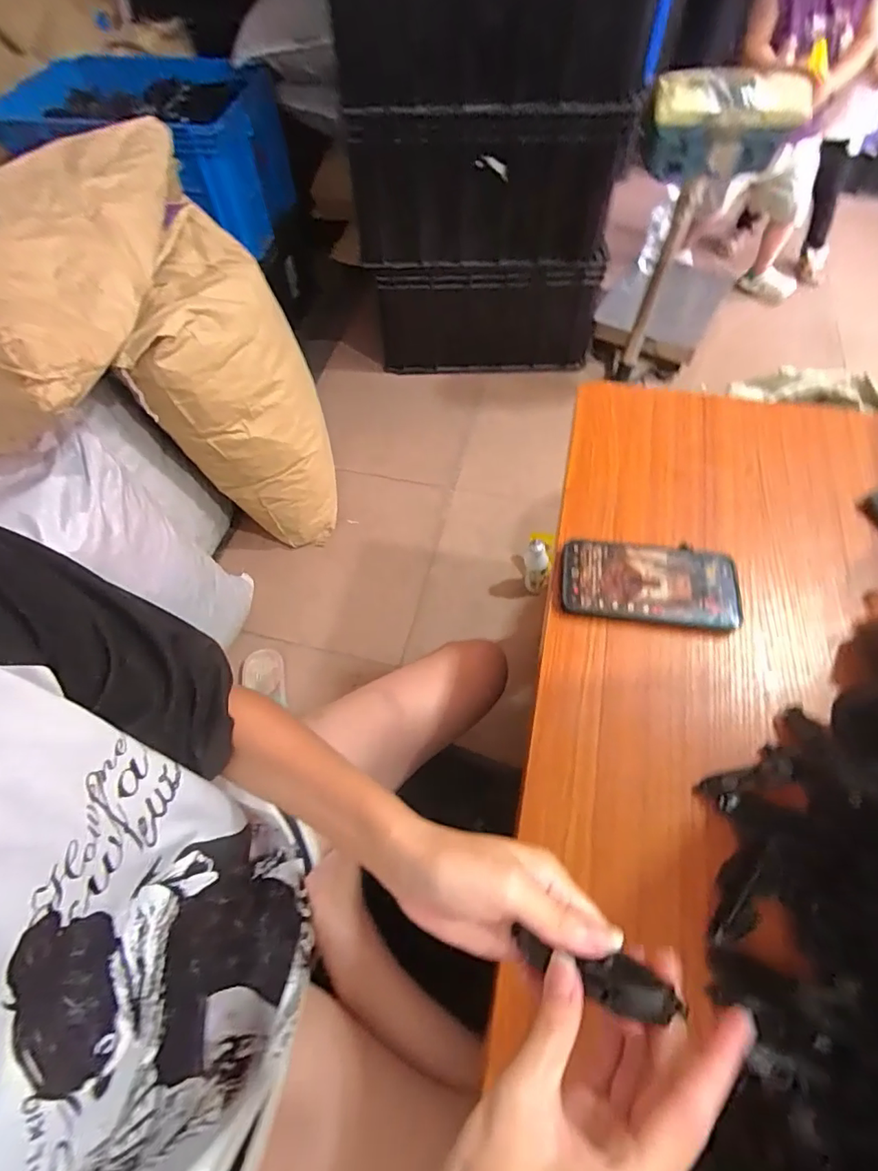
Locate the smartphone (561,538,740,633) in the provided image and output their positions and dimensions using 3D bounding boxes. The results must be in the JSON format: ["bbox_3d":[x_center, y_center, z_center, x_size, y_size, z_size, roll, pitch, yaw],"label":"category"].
[{"bbox_3d":[0.200,-0.002,0.502,0.161,0.018,0.079,5,61,5],"label":"smartphone"}]

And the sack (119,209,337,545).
[{"bbox_3d":[-0.417,-0.397,1.160,0.286,0.558,0.412,-15,61,-6],"label":"sack"}]

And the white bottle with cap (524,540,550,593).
[{"bbox_3d":[0.211,-0.036,1.142,0.052,0.142,0.049,9,61,8],"label":"white bottle with cap"}]

